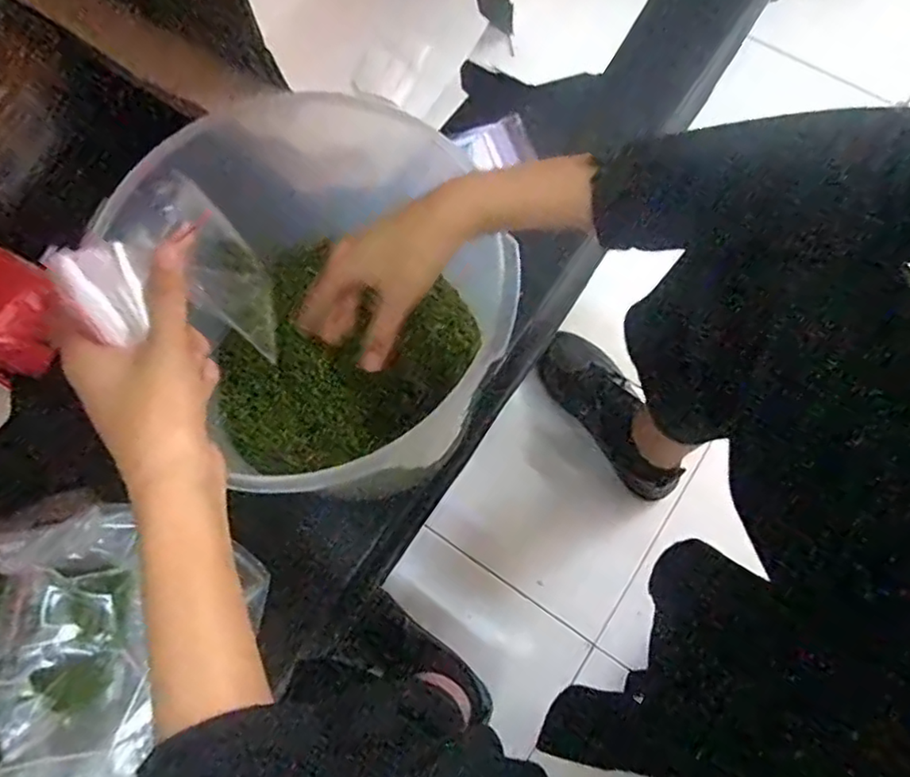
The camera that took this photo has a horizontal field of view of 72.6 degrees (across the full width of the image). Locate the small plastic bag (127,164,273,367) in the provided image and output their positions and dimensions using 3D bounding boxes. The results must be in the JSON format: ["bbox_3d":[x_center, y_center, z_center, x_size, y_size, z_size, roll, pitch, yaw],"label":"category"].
[{"bbox_3d":[-0.129,-0.060,0.335,0.044,0.020,0.100,-36,115,-9],"label":"small plastic bag"}]

